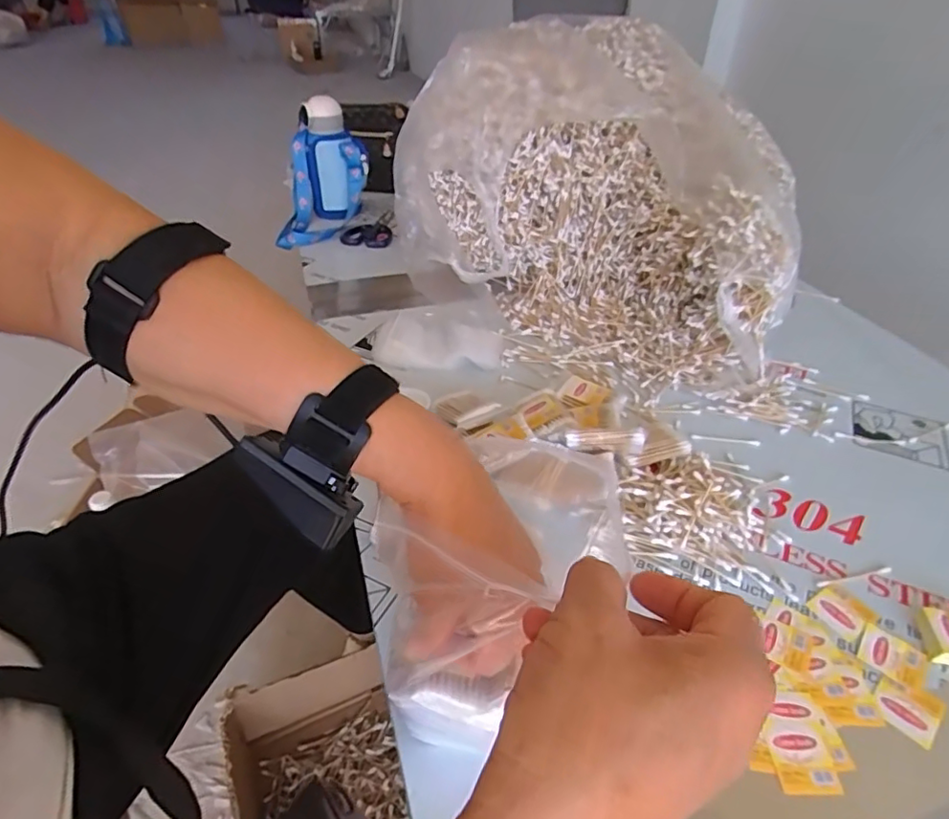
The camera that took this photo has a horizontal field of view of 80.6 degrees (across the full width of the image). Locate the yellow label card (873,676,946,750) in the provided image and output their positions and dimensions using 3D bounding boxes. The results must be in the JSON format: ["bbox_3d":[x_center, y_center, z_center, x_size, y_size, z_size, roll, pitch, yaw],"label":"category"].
[{"bbox_3d":[0.311,0.214,0.402,0.040,0.005,0.038,-30,48,-33],"label":"yellow label card"}]

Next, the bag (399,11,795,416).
[{"bbox_3d":[0.193,-0.314,0.796,0.463,0.318,0.579,-27,47,-31],"label":"bag"}]

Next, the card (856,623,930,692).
[{"bbox_3d":[0.321,0.189,0.430,0.043,0.004,0.038,29,46,30],"label":"card"}]

